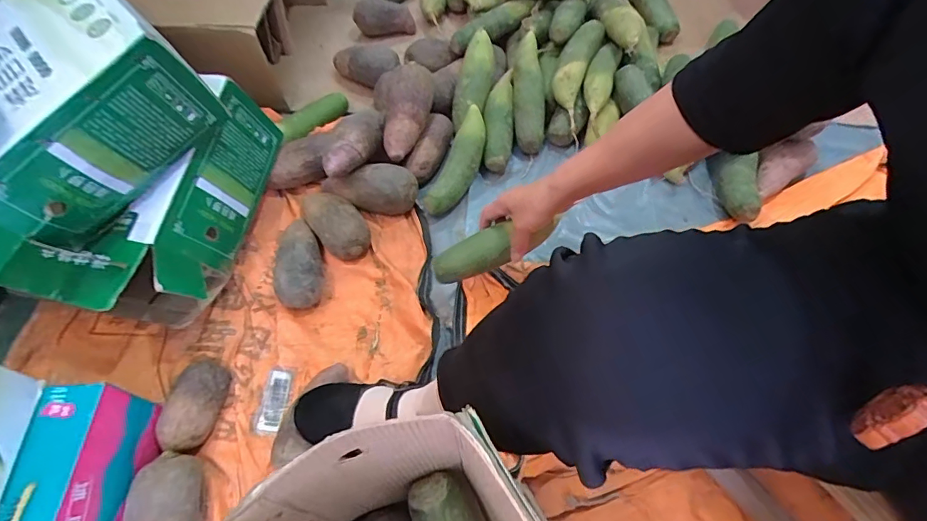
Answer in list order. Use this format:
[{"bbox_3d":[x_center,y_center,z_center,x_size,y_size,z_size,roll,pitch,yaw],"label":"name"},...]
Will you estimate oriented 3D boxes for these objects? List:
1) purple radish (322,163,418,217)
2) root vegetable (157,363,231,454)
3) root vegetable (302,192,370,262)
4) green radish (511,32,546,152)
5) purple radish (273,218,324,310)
[{"bbox_3d":[-0.151,-0.111,0.756,0.155,0.074,0.067,-1,59,2],"label":"purple radish"},{"bbox_3d":[-0.343,0.183,0.598,0.060,0.057,0.117,11,60,10],"label":"root vegetable"},{"bbox_3d":[-0.201,-0.060,0.738,0.073,0.065,0.135,-35,63,-17],"label":"root vegetable"},{"bbox_3d":[0.115,-0.299,0.820,0.052,0.046,0.216,-2,83,2],"label":"green radish"},{"bbox_3d":[-0.246,0.002,0.707,0.066,0.061,0.150,-8,59,-2],"label":"purple radish"}]

